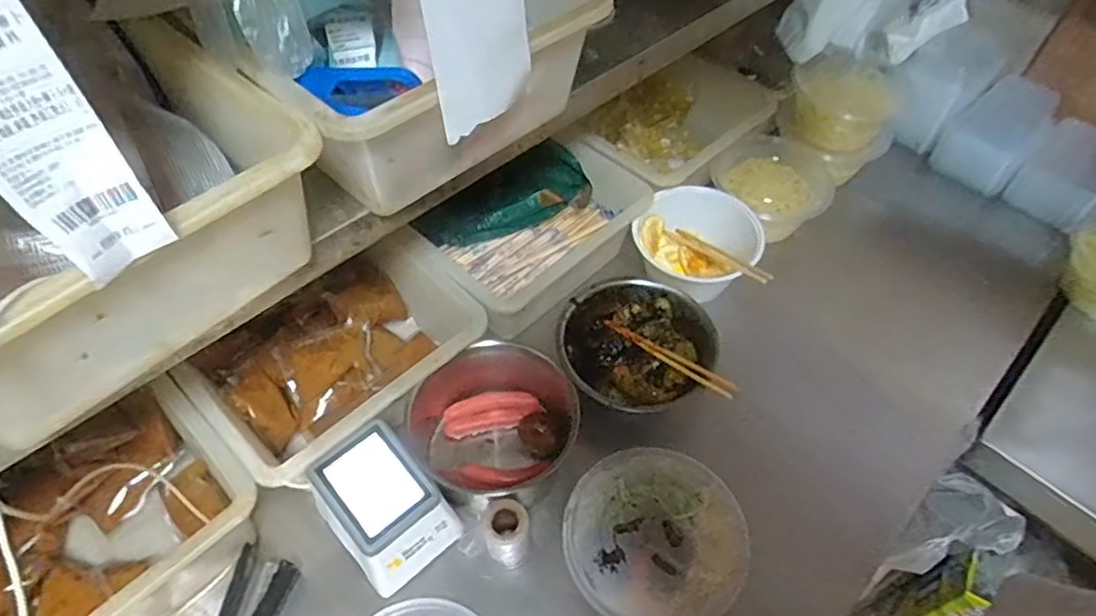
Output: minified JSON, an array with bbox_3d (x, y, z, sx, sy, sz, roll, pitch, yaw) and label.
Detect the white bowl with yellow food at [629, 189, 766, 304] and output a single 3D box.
[{"bbox_3d":[0.191,-0.076,0.853,0.154,0.092,0.142,1,53,-1],"label":"white bowl with yellow food"}]

